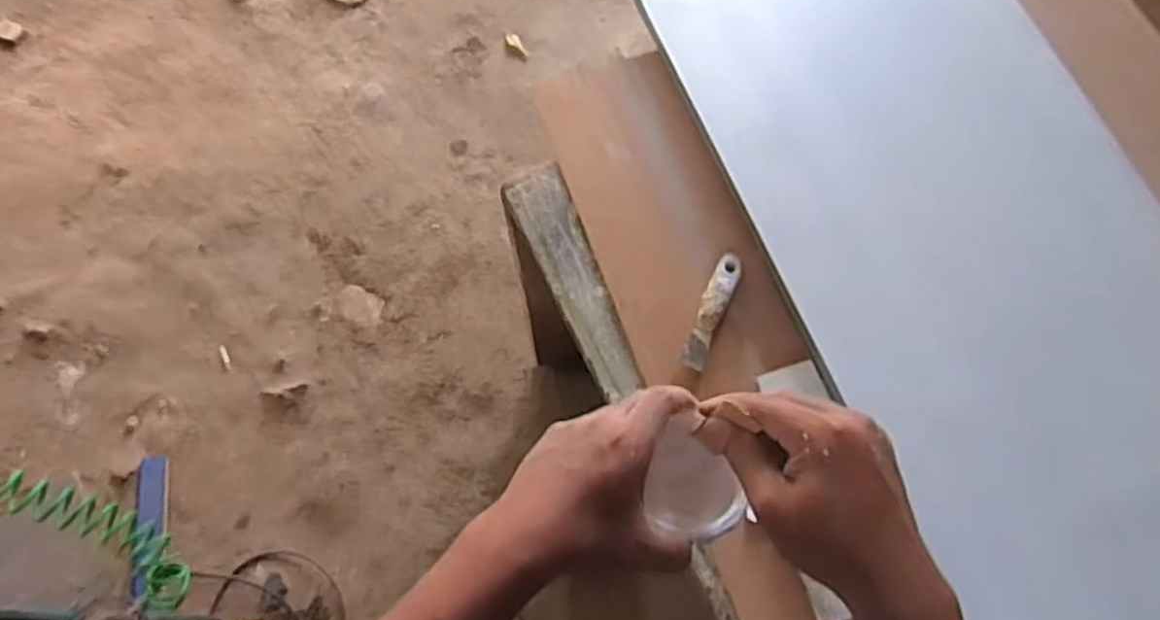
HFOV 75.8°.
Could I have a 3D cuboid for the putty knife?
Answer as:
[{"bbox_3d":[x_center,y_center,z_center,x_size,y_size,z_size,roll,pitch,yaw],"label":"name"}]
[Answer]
[{"bbox_3d":[0.156,0.000,0.878,0.029,0.023,0.145,22,69,7],"label":"putty knife"}]

